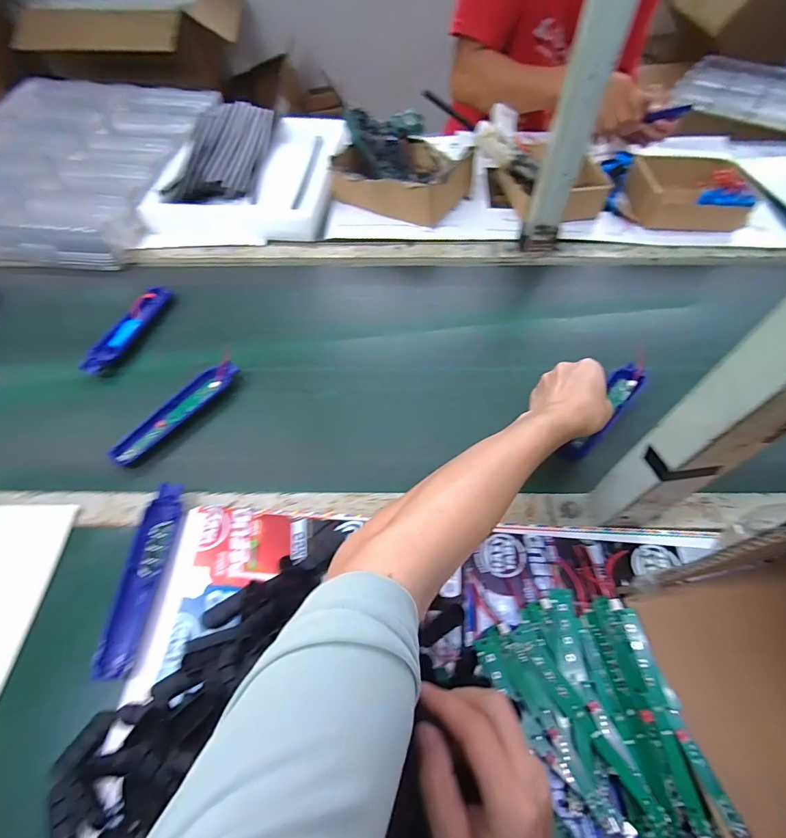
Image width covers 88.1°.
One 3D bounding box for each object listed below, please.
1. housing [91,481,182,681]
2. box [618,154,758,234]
[{"bbox_3d":[-0.236,0.143,0.386,0.034,0.018,0.169,0,57,0],"label":"housing"},{"bbox_3d":[0.506,-0.391,0.704,0.185,0.066,0.133,4,57,2],"label":"box"}]

